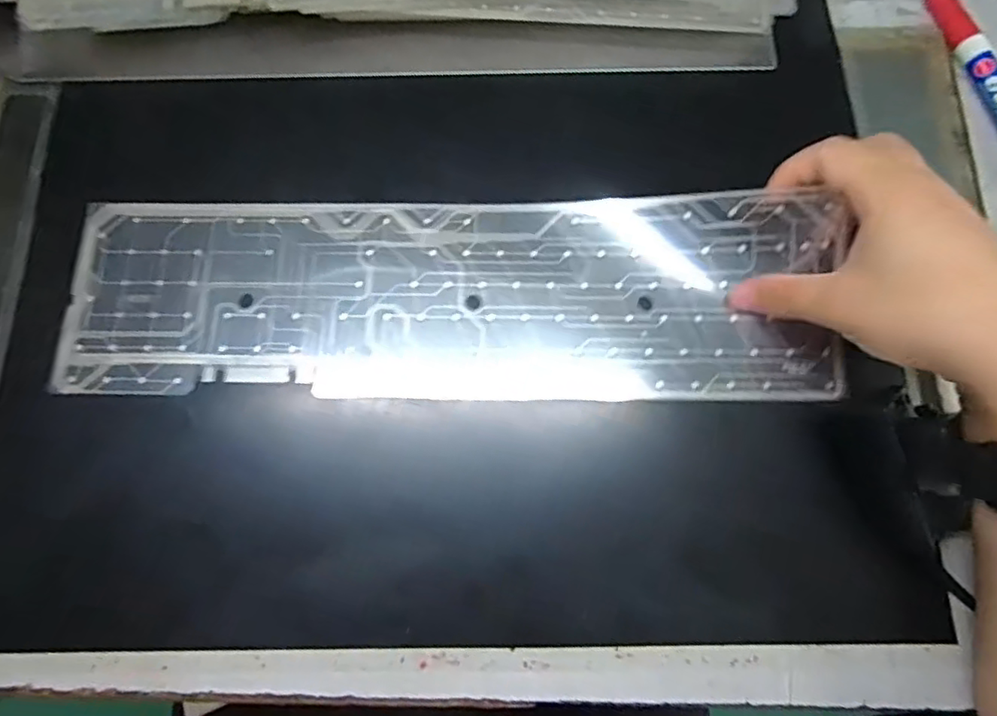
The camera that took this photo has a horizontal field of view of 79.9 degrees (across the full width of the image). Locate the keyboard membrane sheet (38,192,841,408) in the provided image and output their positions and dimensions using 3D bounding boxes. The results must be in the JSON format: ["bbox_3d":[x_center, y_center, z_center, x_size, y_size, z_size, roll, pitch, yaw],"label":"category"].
[{"bbox_3d":[-0.029,-0.034,0.317,0.402,0.028,0.112,1,75,2],"label":"keyboard membrane sheet"}]

